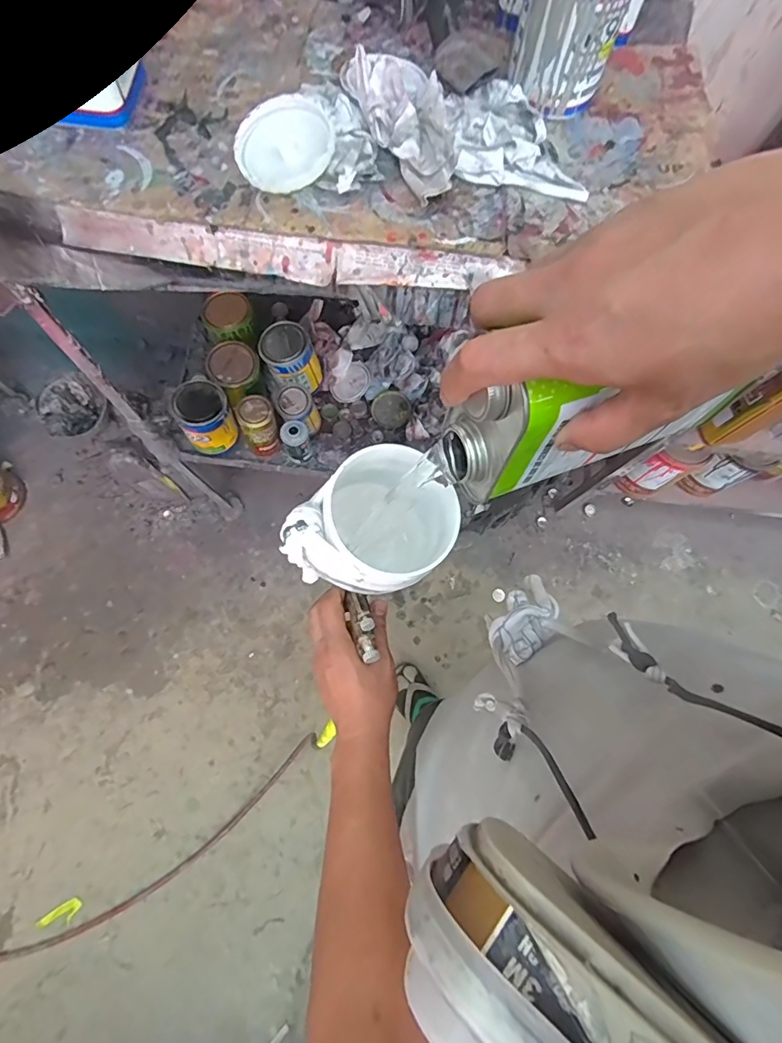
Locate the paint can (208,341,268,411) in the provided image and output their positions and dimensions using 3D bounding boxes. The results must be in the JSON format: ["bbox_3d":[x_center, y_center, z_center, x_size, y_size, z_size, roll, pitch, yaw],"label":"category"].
[{"bbox_3d":[-0.314,-0.298,1.035,0.104,0.111,0.114,-39,79,-13],"label":"paint can"}]

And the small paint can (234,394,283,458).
[{"bbox_3d":[-0.271,-0.196,1.024,0.080,0.122,0.084,-26,76,-10],"label":"small paint can"}]

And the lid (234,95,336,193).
[{"bbox_3d":[-0.105,-0.369,0.490,0.095,0.015,0.090,0,86,6],"label":"lid"}]

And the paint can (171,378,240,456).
[{"bbox_3d":[-0.378,-0.217,1.016,0.100,0.128,0.104,1,73,-2],"label":"paint can"}]

